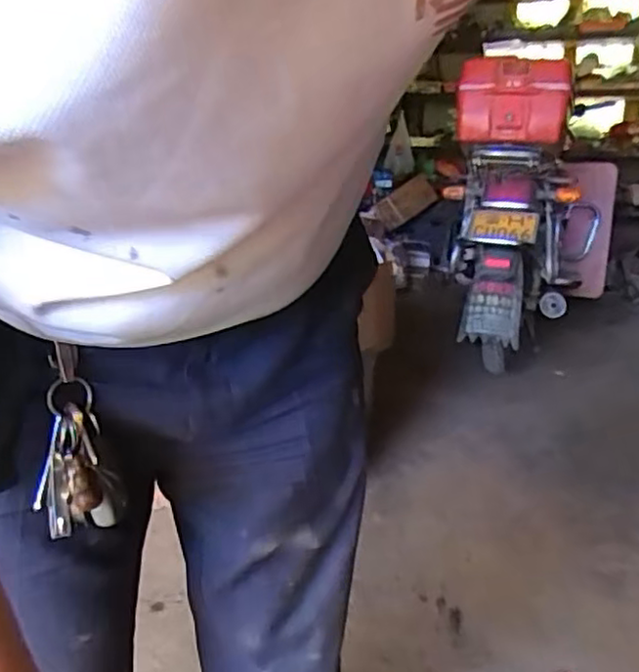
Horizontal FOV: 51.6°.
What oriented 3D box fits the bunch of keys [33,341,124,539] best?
[{"bbox_3d":[-0.176,0.082,0.476,0.059,0.126,0.045,-5,17,-19],"label":"bunch of keys"}]

